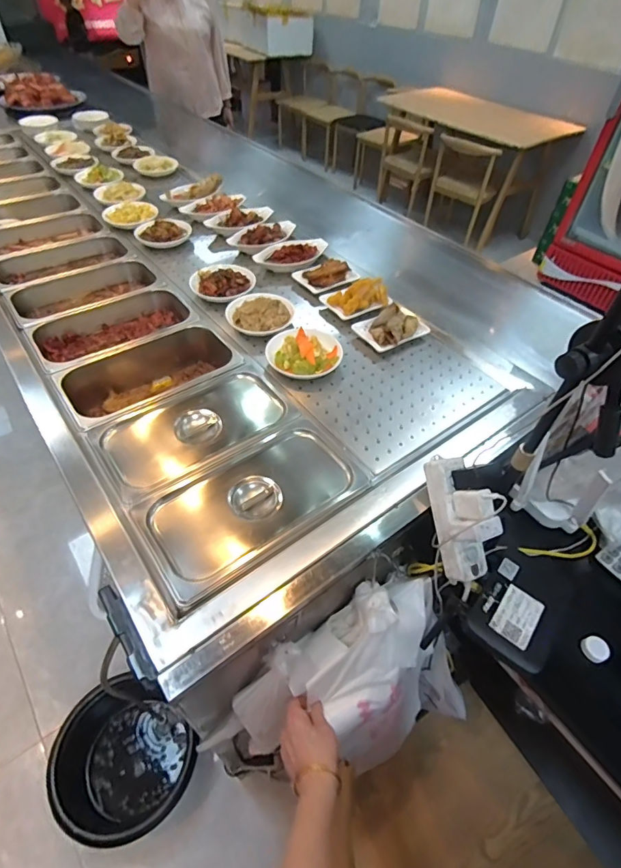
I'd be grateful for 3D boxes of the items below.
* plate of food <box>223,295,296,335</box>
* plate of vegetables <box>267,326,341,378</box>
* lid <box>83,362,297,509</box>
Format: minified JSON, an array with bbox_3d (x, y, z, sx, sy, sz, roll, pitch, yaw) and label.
[{"bbox_3d":[-0.103,-0.249,0.953,0.148,0.049,0.110,-8,49,-10],"label":"plate of food"},{"bbox_3d":[-0.011,-0.160,0.880,0.145,0.032,0.135,2,48,-2],"label":"plate of vegetables"},{"bbox_3d":[-0.193,-0.017,0.764,0.319,0.029,0.166,-29,56,-26],"label":"lid"}]

